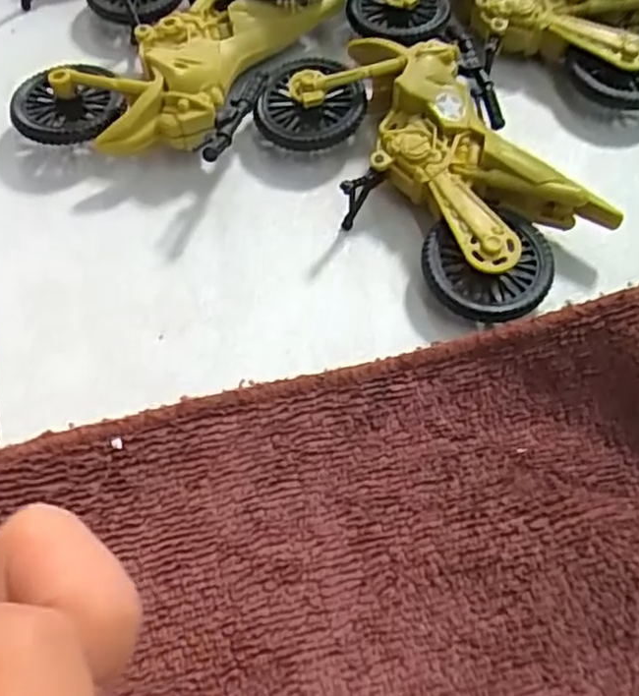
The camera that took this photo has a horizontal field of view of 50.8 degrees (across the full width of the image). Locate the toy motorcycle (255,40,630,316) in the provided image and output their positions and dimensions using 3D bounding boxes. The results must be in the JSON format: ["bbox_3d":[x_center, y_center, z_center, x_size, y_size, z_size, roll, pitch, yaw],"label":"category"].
[{"bbox_3d":[0.038,-0.063,0.215,0.069,0.021,0.110,-34,66,-17],"label":"toy motorcycle"}]

